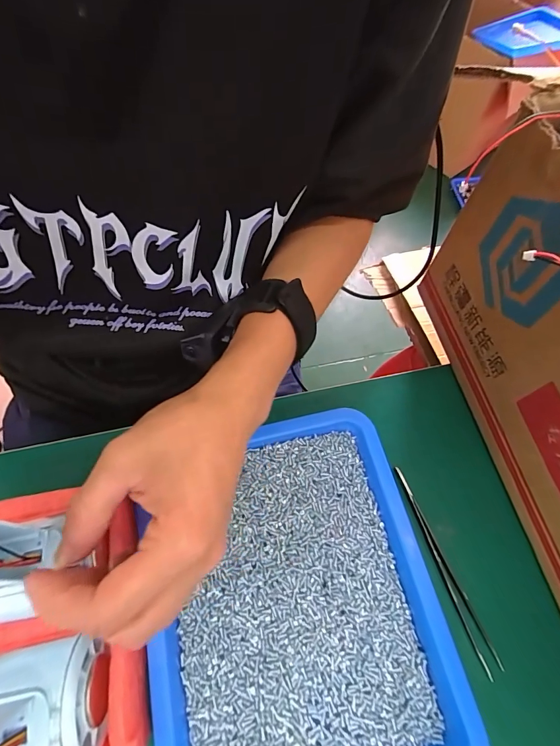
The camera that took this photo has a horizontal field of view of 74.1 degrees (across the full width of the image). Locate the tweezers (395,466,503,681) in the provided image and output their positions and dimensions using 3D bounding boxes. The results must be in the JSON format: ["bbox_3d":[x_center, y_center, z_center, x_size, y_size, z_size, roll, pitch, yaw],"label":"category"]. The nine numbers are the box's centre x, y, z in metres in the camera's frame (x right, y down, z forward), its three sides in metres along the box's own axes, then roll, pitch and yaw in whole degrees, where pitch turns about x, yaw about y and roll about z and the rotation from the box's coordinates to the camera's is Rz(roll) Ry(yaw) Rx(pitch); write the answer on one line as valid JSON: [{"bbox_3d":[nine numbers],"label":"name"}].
[{"bbox_3d":[0.112,0.132,0.258,0.009,0.009,0.135,-19,68,-8],"label":"tweezers"}]

